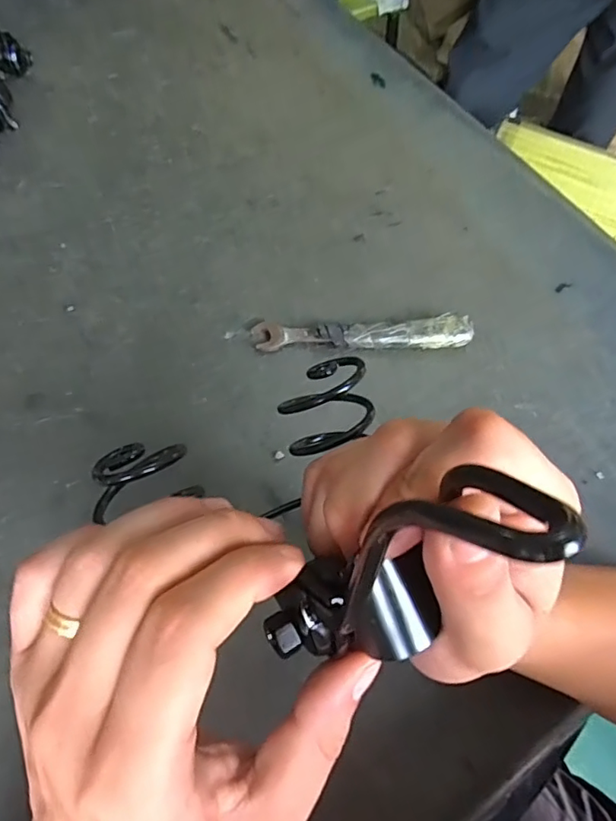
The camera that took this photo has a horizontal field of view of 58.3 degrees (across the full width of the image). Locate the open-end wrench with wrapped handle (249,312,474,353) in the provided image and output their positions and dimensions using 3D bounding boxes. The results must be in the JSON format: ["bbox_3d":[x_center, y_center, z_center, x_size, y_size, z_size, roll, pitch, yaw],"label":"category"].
[{"bbox_3d":[0.043,-0.060,0.432,0.168,0.017,0.026,0,61,-5],"label":"open-end wrench with wrapped handle"}]

